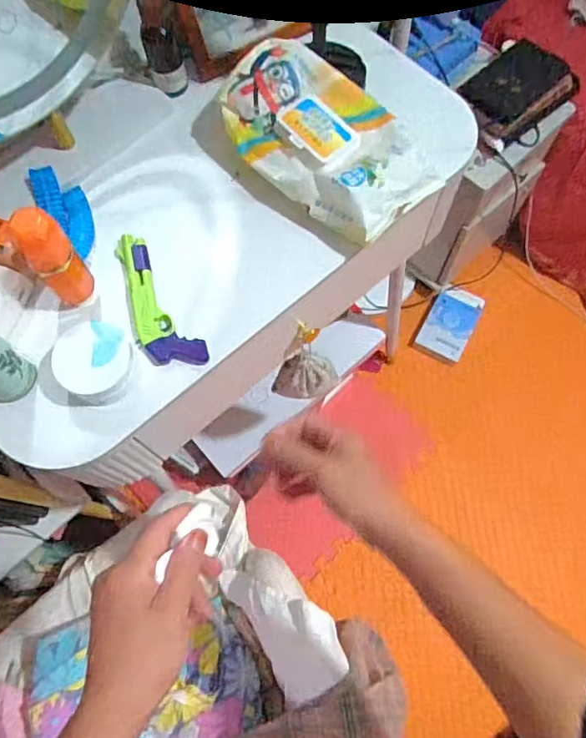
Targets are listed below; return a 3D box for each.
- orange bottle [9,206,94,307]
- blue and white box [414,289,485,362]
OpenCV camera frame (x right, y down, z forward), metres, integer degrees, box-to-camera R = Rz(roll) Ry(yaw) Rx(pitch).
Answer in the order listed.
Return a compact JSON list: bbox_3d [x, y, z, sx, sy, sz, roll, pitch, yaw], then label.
[{"bbox_3d":[-0.239,-0.110,0.541,0.043,0.128,0.046,0,70,1],"label":"orange bottle"},{"bbox_3d":[0.404,-0.118,1.376,0.117,0.020,0.196,27,73,10],"label":"blue and white box"}]

